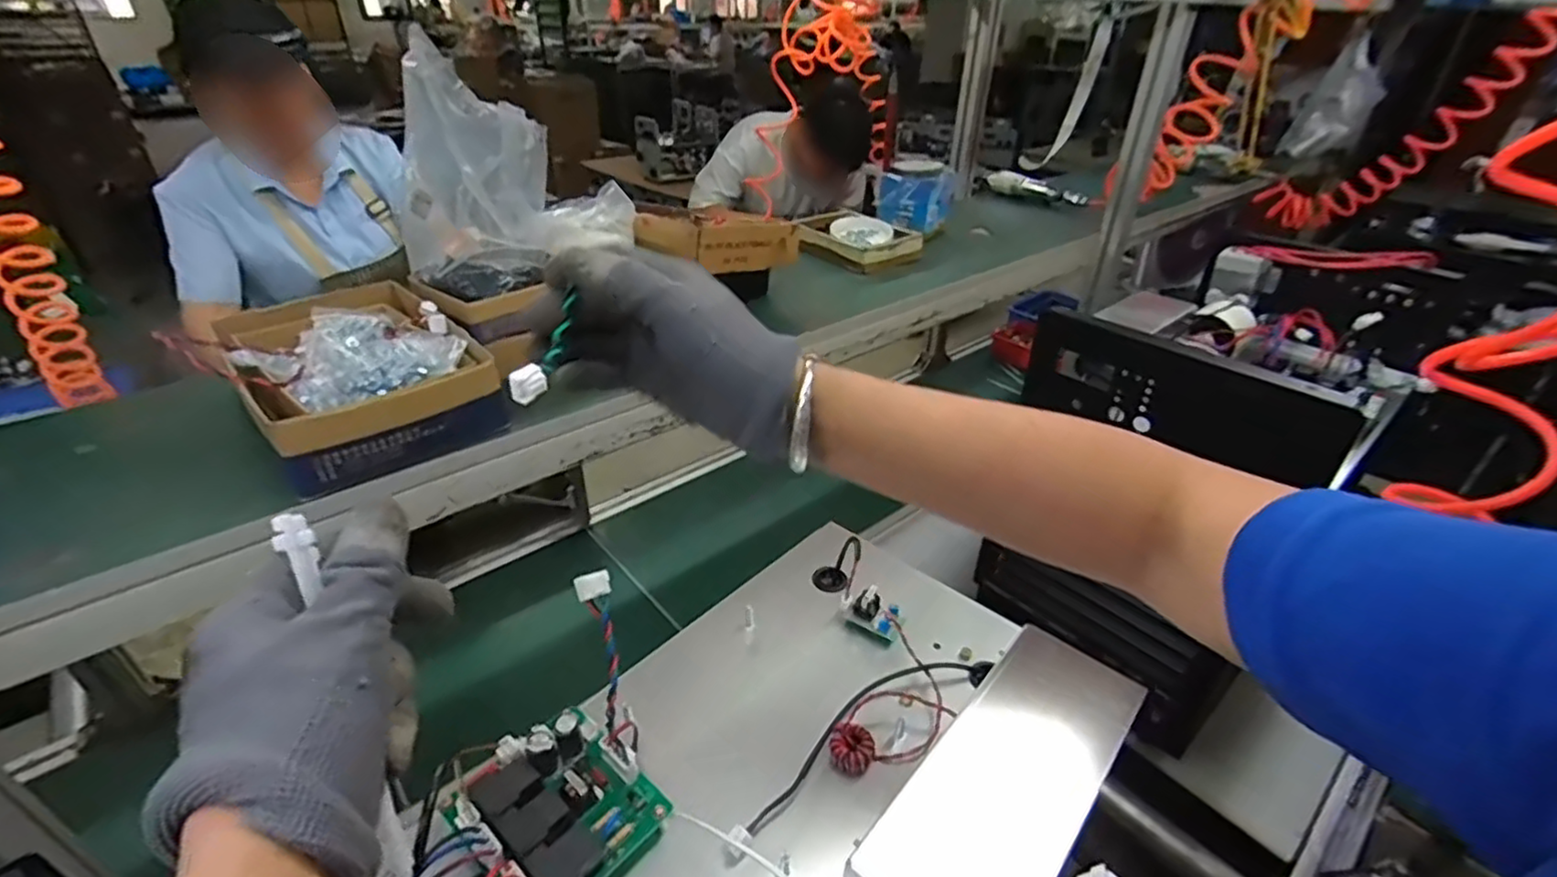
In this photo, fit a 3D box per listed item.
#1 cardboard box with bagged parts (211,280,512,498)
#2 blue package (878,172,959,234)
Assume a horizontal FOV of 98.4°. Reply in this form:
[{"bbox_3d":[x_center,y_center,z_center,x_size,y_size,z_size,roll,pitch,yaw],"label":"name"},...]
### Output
[{"bbox_3d":[-0.386,-0.063,0.620,0.169,0.074,0.256,-30,43,-33],"label":"cardboard box with bagged parts"},{"bbox_3d":[0.232,-0.401,1.131,0.126,0.083,0.067,0,35,4],"label":"blue package"}]

